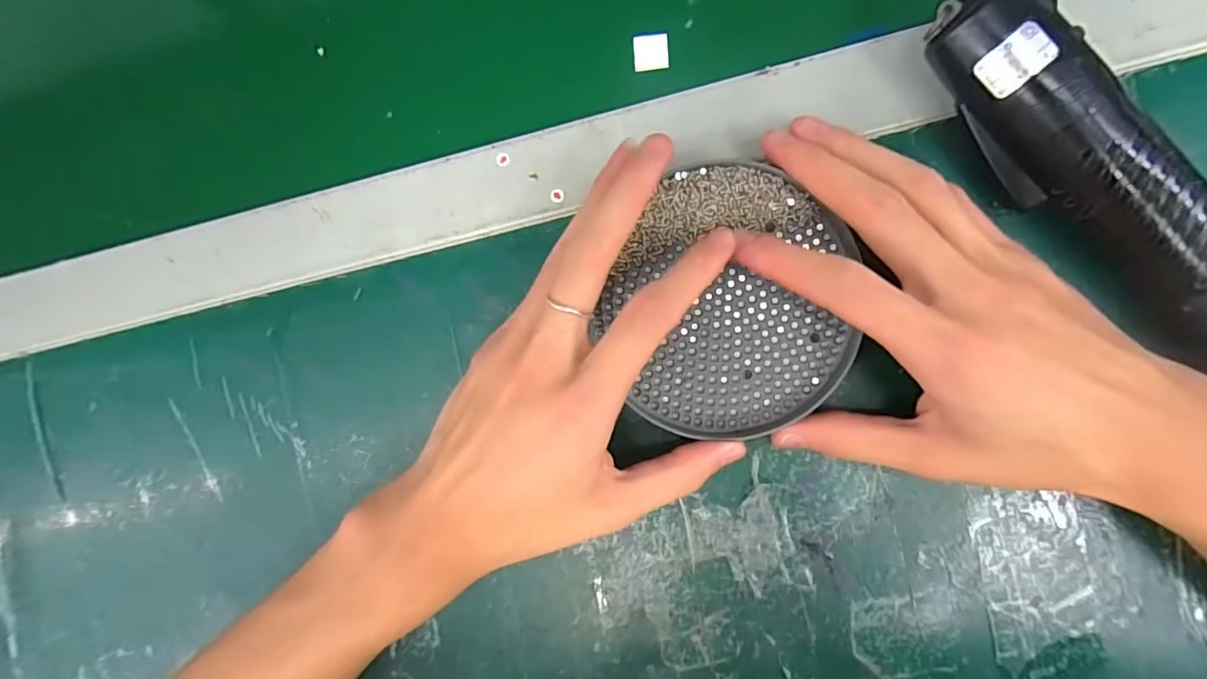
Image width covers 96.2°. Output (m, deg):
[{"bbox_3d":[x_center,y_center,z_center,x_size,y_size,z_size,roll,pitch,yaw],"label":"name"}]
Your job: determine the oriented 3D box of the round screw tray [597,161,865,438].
[{"bbox_3d":[0.053,-0.015,0.229,0.100,0.010,0.112,-2,91,6],"label":"round screw tray"}]

